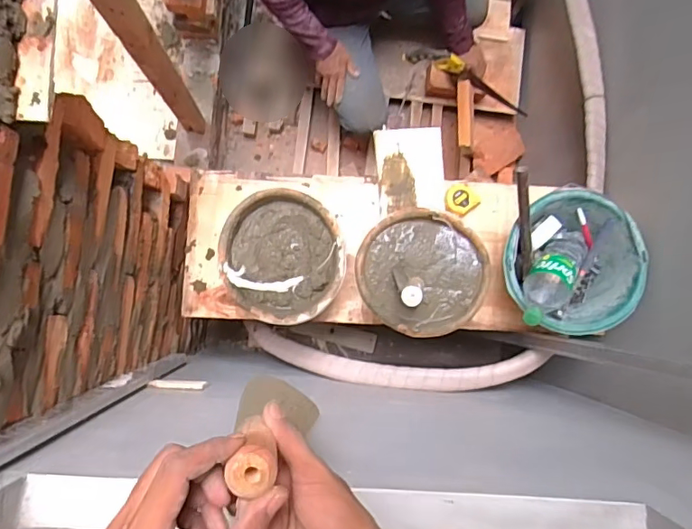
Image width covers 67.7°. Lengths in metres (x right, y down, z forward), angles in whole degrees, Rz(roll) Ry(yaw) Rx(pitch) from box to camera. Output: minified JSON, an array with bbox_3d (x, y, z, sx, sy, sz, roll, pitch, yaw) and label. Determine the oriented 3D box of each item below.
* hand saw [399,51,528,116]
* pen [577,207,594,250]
[{"bbox_3d":[0.384,-0.562,1.602,0.498,0.102,0.052,11,86,-38],"label":"hand saw"},{"bbox_3d":[0.500,-0.076,1.077,0.010,0.013,0.088,-16,89,-4],"label":"pen"}]

